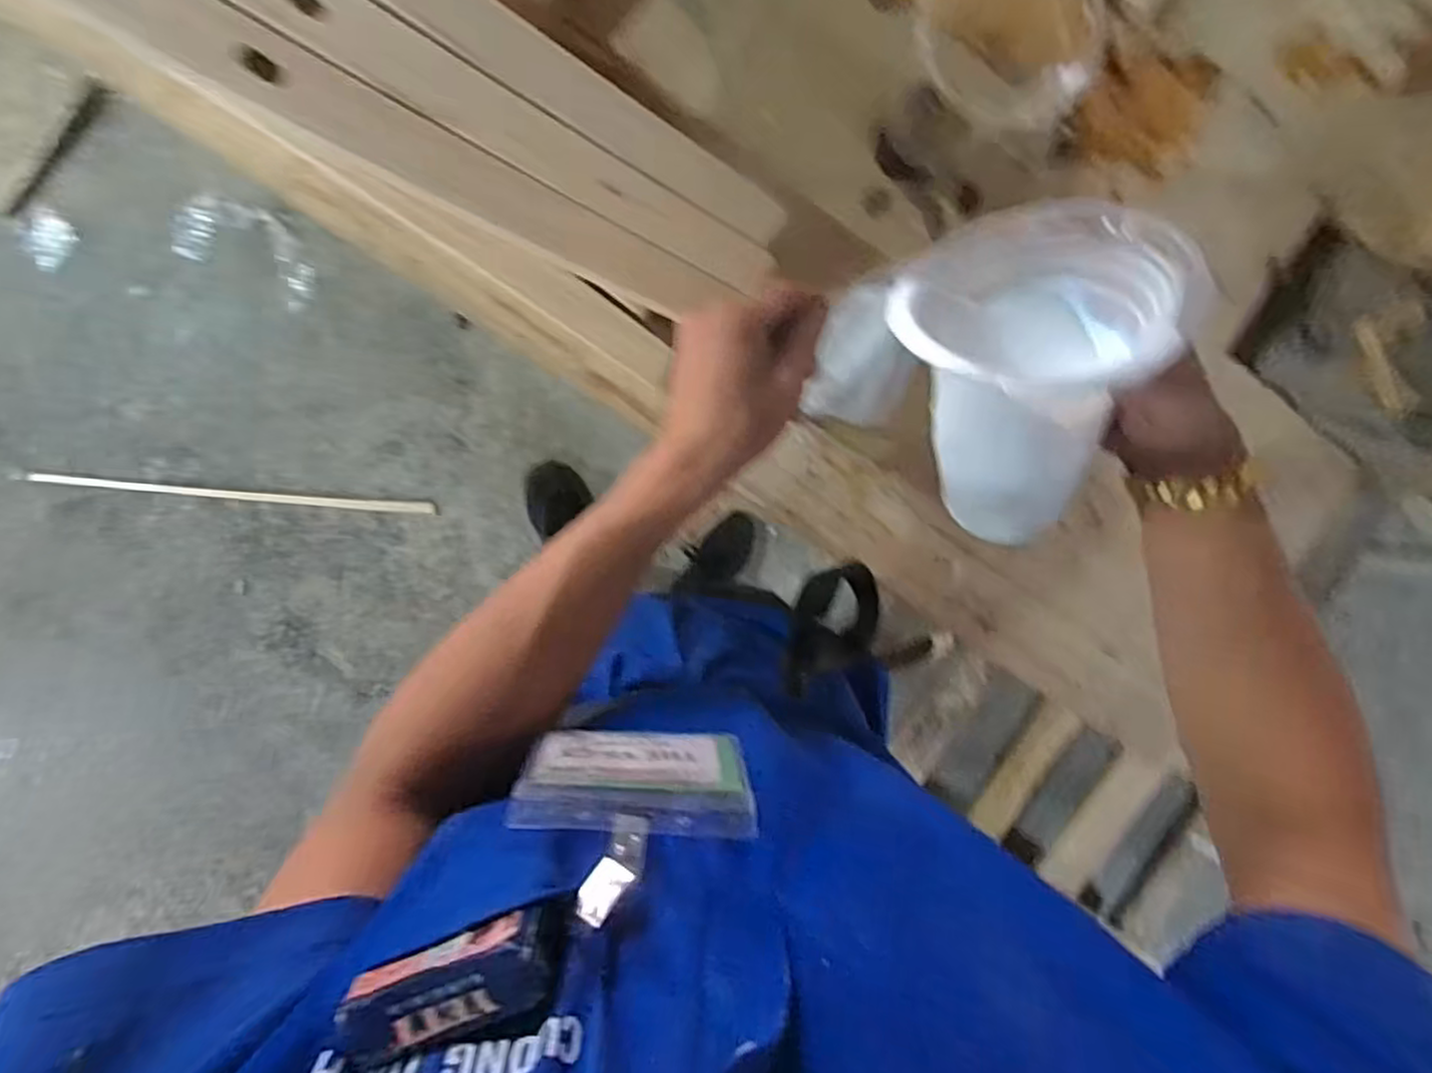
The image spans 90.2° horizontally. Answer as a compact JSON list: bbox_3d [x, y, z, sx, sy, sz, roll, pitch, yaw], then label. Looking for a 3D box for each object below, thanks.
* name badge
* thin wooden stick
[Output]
[{"bbox_3d":[-0.033,0.108,0.326,0.098,0.083,0.005,4,103,0],"label":"name badge"},{"bbox_3d":[-0.833,-0.072,1.246,0.663,0.018,0.023,4,96,-5],"label":"thin wooden stick"}]

